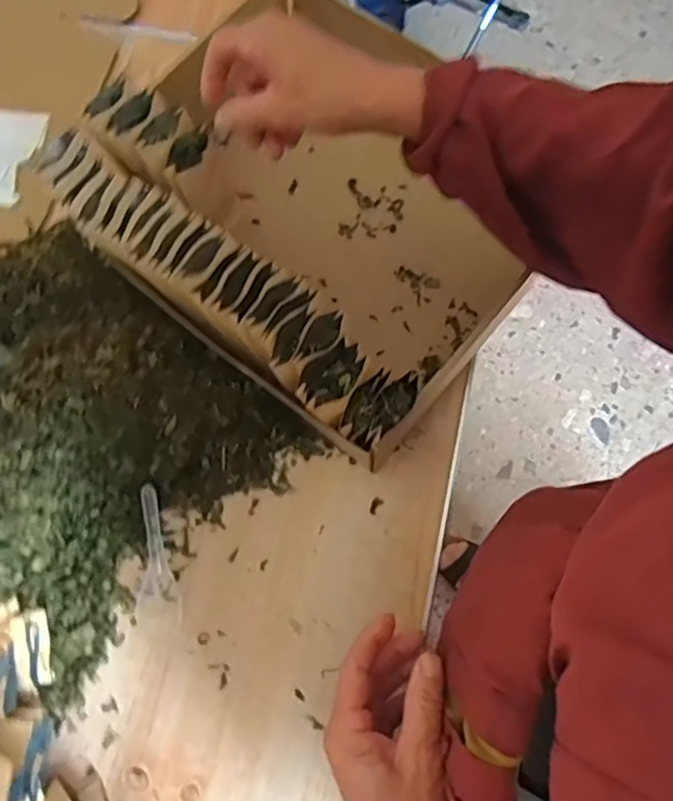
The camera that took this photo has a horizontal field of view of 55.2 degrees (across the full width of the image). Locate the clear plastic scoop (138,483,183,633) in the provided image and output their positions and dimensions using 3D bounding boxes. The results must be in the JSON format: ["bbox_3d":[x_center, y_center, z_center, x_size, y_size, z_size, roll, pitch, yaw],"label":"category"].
[{"bbox_3d":[-0.135,0.117,0.483,0.035,0.019,0.107,-5,93,0],"label":"clear plastic scoop"}]

